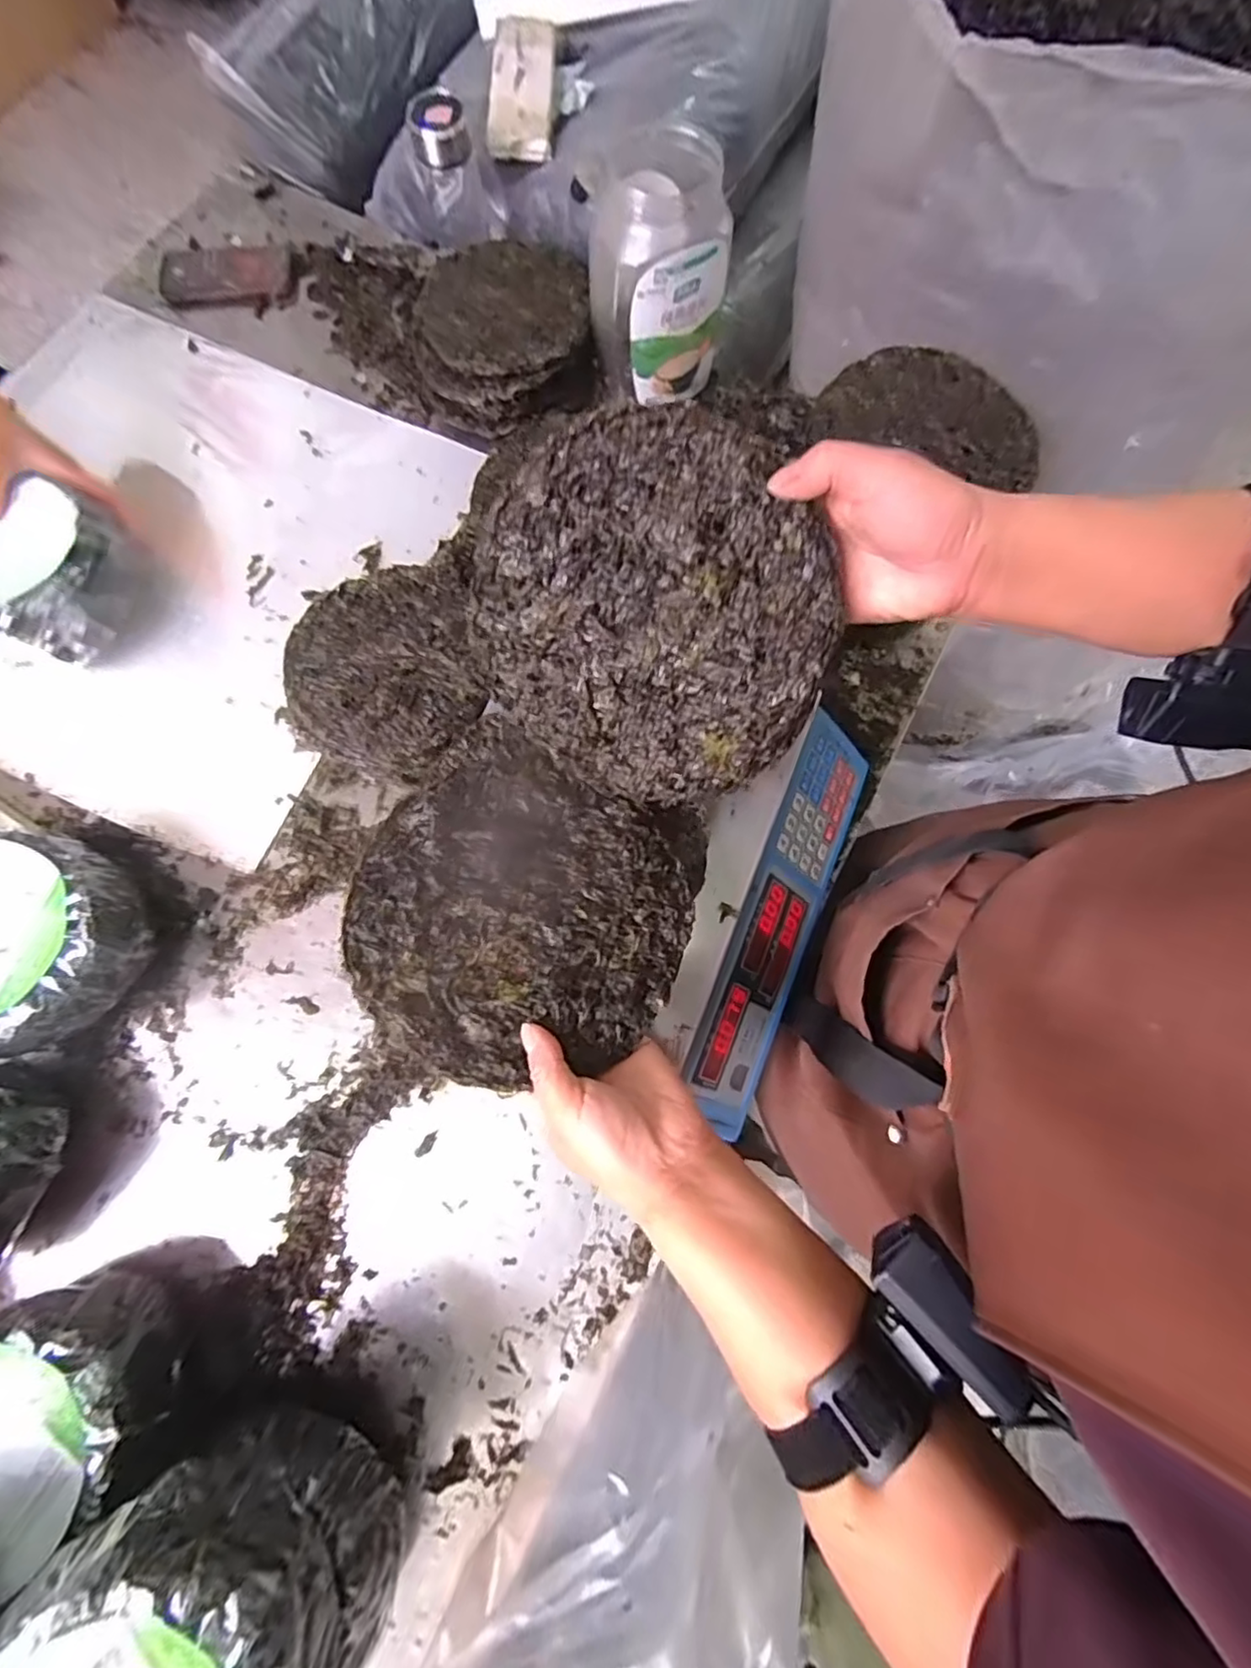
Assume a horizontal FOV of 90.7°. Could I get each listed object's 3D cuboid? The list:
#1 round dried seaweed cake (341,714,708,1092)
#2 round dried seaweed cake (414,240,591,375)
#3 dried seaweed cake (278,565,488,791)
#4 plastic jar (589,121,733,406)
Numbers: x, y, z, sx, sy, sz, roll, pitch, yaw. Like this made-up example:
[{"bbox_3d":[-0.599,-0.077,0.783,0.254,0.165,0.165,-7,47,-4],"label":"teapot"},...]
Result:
[{"bbox_3d":[-0.059,0.043,0.367,0.187,0.007,0.192,3,68,-9],"label":"round dried seaweed cake"},{"bbox_3d":[-0.144,-0.607,0.714,0.196,0.028,0.173,11,76,2],"label":"round dried seaweed cake"},{"bbox_3d":[-0.227,-0.154,0.584,0.174,0.023,0.200,-13,76,-4],"label":"dried seaweed cake"},{"bbox_3d":[0.040,-0.606,0.670,0.129,0.188,0.133,0,75,-1],"label":"plastic jar"}]

